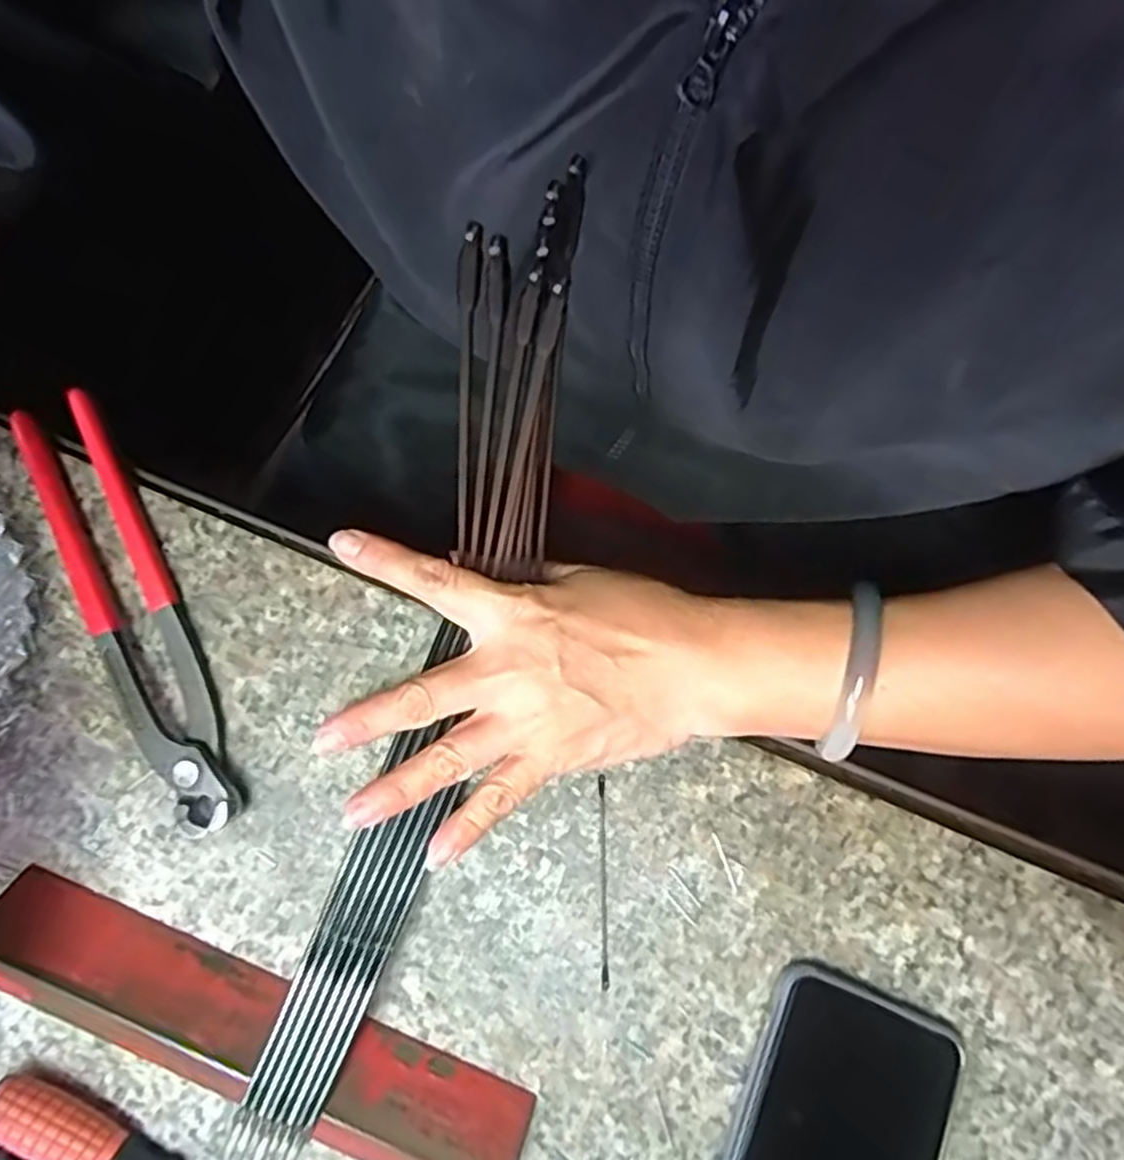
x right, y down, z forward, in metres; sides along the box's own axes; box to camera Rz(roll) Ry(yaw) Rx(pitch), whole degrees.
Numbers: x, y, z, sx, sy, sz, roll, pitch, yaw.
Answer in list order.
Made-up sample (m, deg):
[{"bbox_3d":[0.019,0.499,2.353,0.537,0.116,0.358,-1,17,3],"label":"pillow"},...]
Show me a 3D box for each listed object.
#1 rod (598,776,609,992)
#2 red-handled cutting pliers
[{"bbox_3d":[0.017,0.124,0.320,0.004,0.004,0.084,-1,83,2],"label":"rod"},{"bbox_3d":[-0.183,0.013,0.331,0.040,0.020,0.194,-26,83,-1],"label":"red-handled cutting pliers"}]

